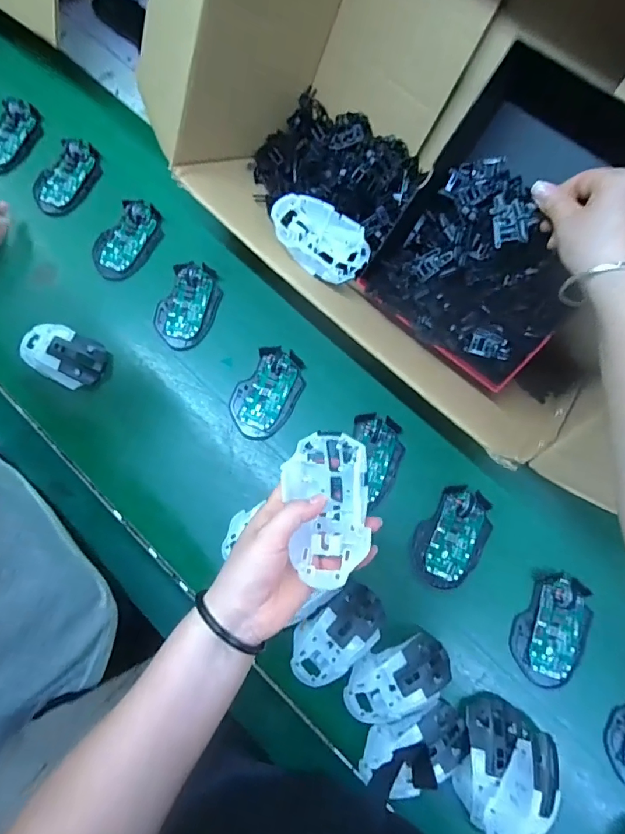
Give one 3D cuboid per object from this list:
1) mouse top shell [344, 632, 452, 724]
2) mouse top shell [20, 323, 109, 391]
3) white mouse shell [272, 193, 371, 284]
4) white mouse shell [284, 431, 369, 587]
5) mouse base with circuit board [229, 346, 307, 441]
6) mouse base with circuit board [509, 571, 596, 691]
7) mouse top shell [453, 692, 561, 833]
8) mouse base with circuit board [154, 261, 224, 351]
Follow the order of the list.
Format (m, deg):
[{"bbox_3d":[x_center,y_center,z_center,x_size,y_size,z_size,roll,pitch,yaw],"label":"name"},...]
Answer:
[{"bbox_3d":[0.090,0.278,0.487,0.117,0.043,0.071,-25,77,-5],"label":"mouse top shell"},{"bbox_3d":[-0.315,-0.077,0.589,0.107,0.032,0.066,24,78,7],"label":"mouse top shell"},{"bbox_3d":[0.008,-0.194,0.514,0.115,0.040,0.069,38,80,9],"label":"white mouse shell"},{"bbox_3d":[0.010,0.072,0.365,0.065,0.032,0.115,2,77,2],"label":"white mouse shell"},{"bbox_3d":[-0.055,-0.031,0.577,0.073,0.016,0.117,32,79,8],"label":"mouse base with circuit board"},{"bbox_3d":[0.264,0.231,0.507,0.071,0.017,0.114,26,79,7],"label":"mouse base with circuit board"},{"bbox_3d":[0.194,0.353,0.457,0.091,0.056,0.120,13,77,4],"label":"mouse top shell"},{"bbox_3d":[-0.164,-0.147,0.610,0.073,0.016,0.115,17,78,5],"label":"mouse base with circuit board"}]

